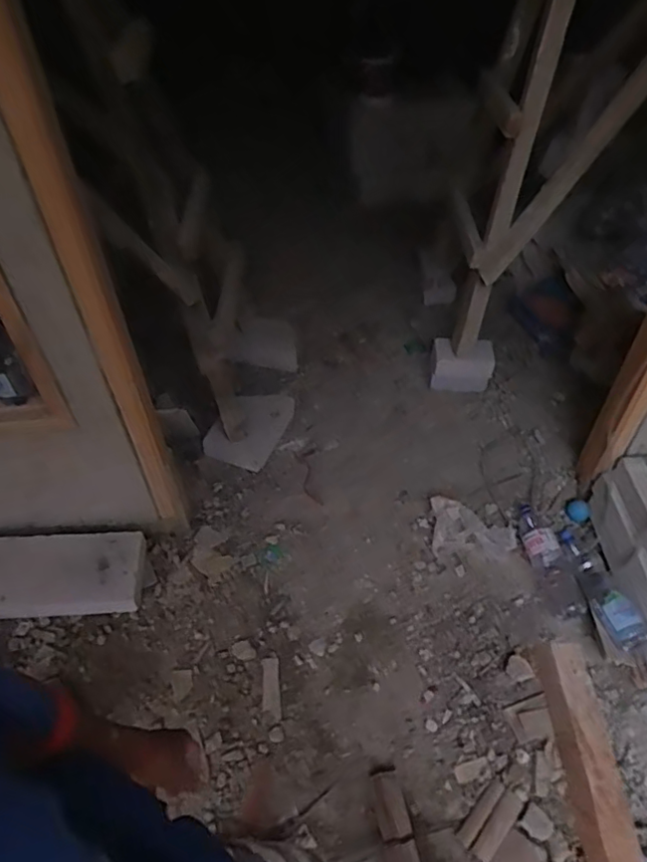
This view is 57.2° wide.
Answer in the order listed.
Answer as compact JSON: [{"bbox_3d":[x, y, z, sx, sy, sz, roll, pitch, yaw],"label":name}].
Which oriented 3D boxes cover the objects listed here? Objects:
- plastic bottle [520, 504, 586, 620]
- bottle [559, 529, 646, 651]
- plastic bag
[{"bbox_3d":[0.621,0.341,1.638,0.092,0.077,0.351,-10,49,-6],"label":"plastic bottle"},{"bbox_3d":[0.719,0.398,1.555,0.099,0.085,0.348,-15,50,-11],"label":"bottle"},{"bbox_3d":[0.426,0.288,1.691,0.248,0.080,0.154,9,50,10],"label":"plastic bag"}]

